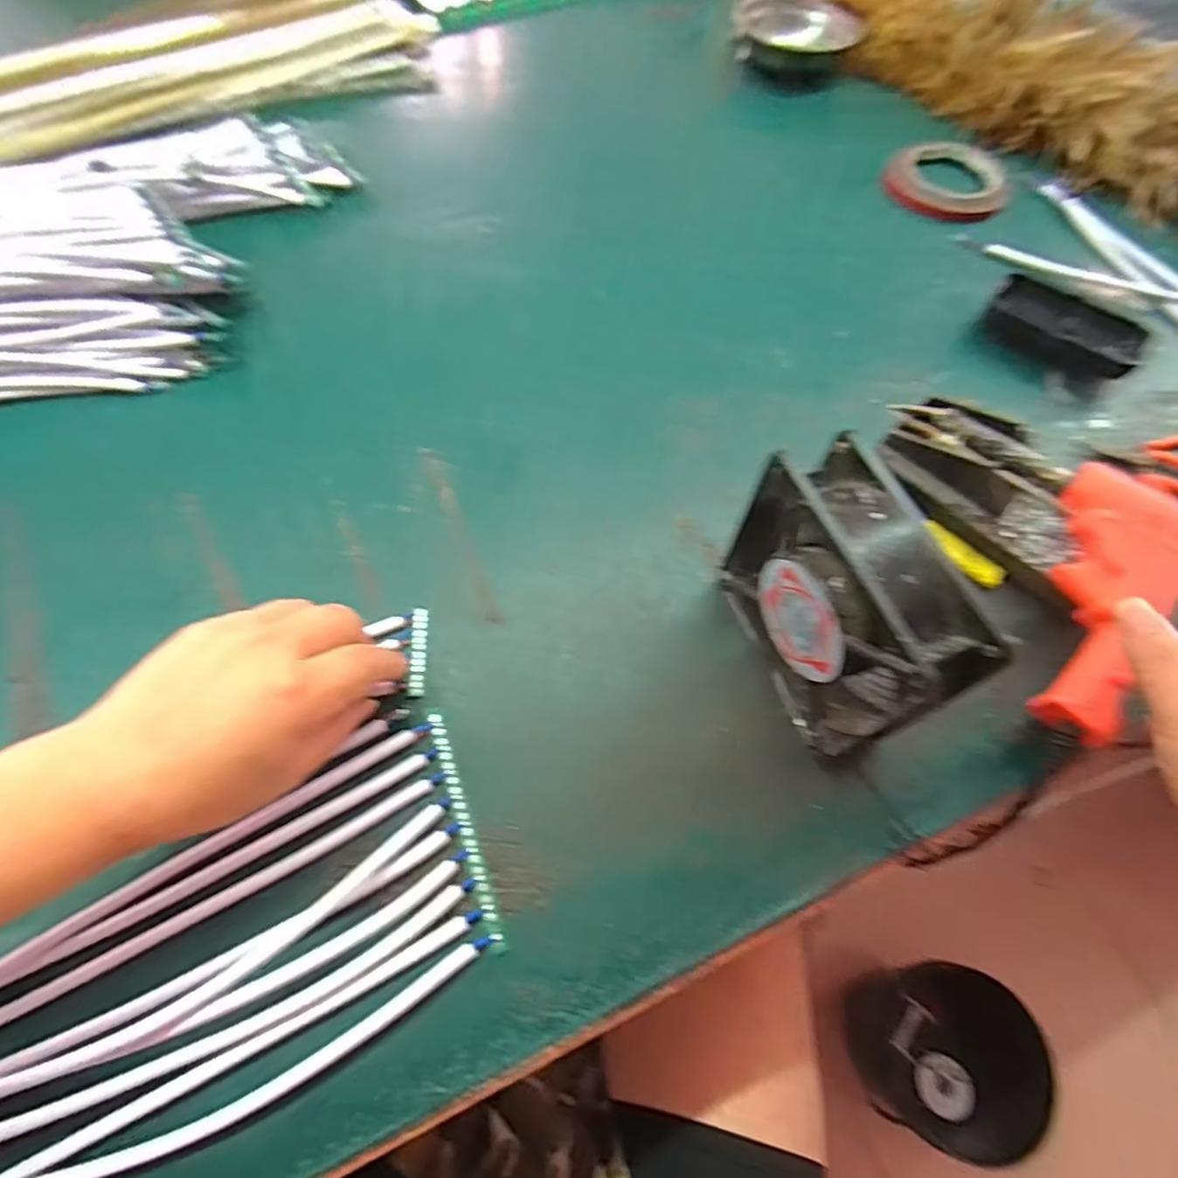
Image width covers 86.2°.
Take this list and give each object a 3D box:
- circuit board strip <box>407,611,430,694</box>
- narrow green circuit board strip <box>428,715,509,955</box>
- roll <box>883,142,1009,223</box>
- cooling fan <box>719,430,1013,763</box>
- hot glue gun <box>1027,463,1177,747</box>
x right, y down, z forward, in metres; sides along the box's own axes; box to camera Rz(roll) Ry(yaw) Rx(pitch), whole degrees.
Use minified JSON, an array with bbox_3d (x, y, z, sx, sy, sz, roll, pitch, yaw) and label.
[{"bbox_3d":[-0.094,0.033,0.347,0.011,0.004,0.052,17,58,-33],"label":"circuit board strip"},{"bbox_3d":[-0.060,0.113,0.305,0.007,0.004,0.116,-18,63,-12],"label":"narrow green circuit board strip"},{"bbox_3d":[0.323,-0.369,0.567,0.102,0.013,0.102,1,61,-2],"label":"roll"},{"bbox_3d":[0.118,0.011,0.302,0.045,0.118,0.118,-14,63,-10],"label":"cooling fan"},{"bbox_3d":[0.290,0.011,0.348,0.087,0.031,0.155,30,75,13],"label":"hot glue gun"}]

